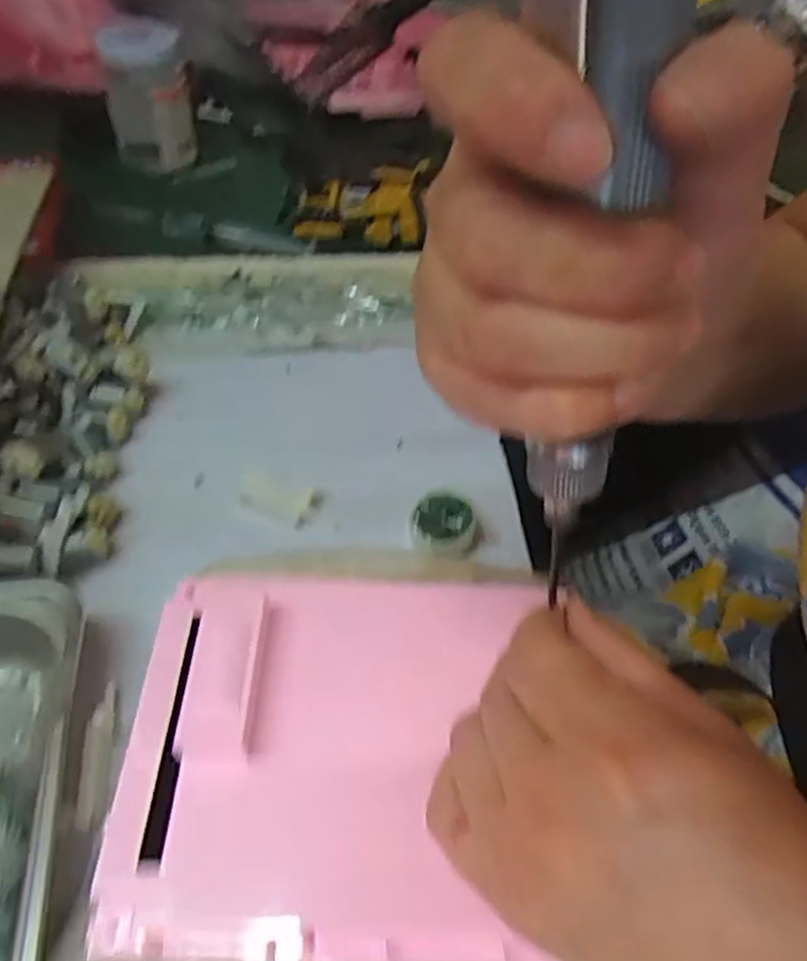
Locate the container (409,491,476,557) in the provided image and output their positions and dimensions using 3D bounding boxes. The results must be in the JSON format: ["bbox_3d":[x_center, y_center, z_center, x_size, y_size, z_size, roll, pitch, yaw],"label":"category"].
[{"bbox_3d":[0.020,0.024,0.353,0.034,0.019,0.033,2,50,-2],"label":"container"}]

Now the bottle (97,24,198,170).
[{"bbox_3d":[-0.207,-0.312,0.558,0.061,0.084,0.062,-19,54,-18],"label":"bottle"}]

